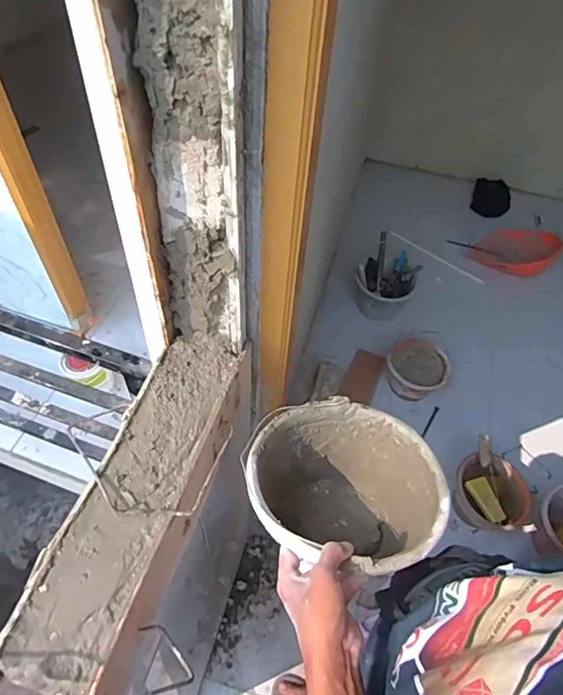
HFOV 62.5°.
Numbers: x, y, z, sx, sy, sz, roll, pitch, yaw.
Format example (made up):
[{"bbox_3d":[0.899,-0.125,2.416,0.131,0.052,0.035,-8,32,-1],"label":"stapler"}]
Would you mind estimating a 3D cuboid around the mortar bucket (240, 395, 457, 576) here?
[{"bbox_3d":[0.081,0.207,0.654,0.242,0.179,0.242,2,51,-3],"label":"mortar bucket"}]

